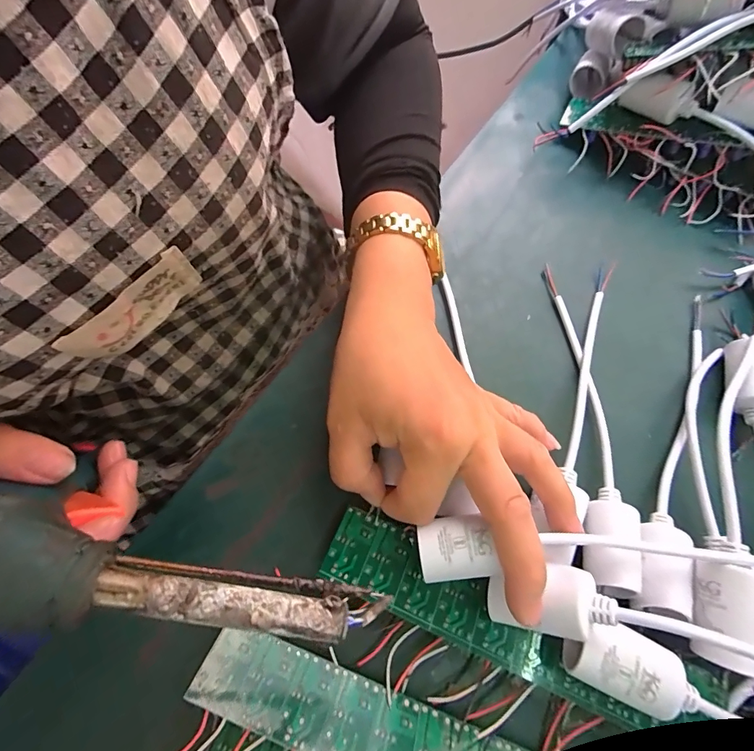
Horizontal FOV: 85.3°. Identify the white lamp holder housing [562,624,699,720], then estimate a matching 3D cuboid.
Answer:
[{"bbox_3d":[0.111,0.130,0.184,0.045,0.024,0.027,23,69,7],"label":"white lamp holder housing"}]

